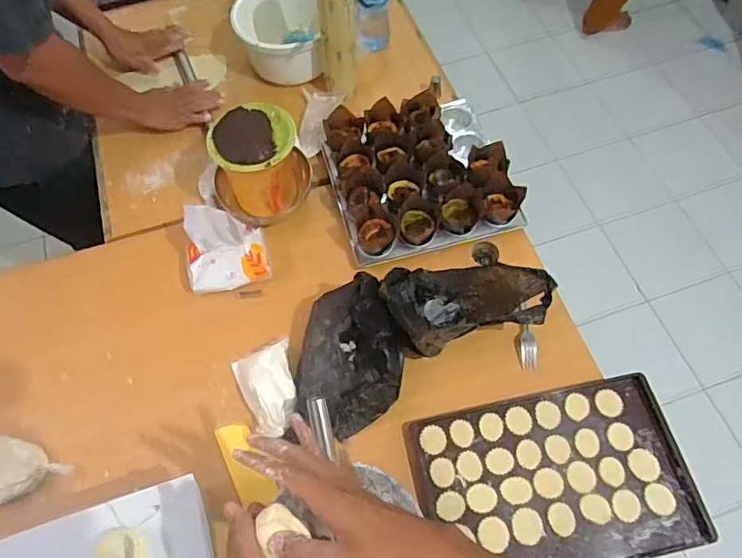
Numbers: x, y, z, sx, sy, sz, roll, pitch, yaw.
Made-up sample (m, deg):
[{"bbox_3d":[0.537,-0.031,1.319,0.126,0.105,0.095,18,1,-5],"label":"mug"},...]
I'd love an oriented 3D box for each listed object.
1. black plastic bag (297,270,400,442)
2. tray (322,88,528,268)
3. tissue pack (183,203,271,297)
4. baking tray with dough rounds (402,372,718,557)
[{"bbox_3d":[-0.035,0.114,0.804,0.159,0.118,0.207,1,63,2],"label":"black plastic bag"},{"bbox_3d":[0.084,-0.196,0.983,0.302,0.070,0.298,-14,64,-6],"label":"tray"},{"bbox_3d":[-0.245,-0.049,0.886,0.136,0.131,0.097,-10,64,-4],"label":"tissue pack"},{"bbox_3d":[0.261,0.288,0.779,0.383,0.024,0.239,-11,64,-4],"label":"baking tray with dough rounds"}]

